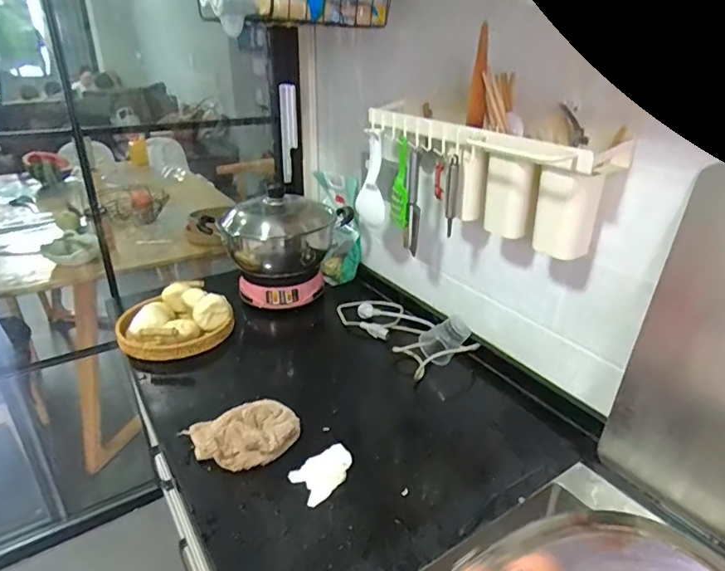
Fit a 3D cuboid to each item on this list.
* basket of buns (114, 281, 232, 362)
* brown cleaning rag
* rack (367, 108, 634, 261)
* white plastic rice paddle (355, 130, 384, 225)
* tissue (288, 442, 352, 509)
[{"bbox_3d":[-0.388,0.068,1.012,0.184,0.080,0.187,20,32,34],"label":"basket of buns"},{"bbox_3d":[-0.178,0.230,0.762,0.157,0.055,0.108,-10,28,-22],"label":"brown cleaning rag"},{"bbox_3d":[0.181,-0.180,0.811,0.088,0.160,0.433,-16,31,-32],"label":"rack"},{"bbox_3d":[0.018,-0.206,0.970,0.031,0.180,0.059,-22,34,-39],"label":"white plastic rice paddle"},{"bbox_3d":[-0.053,0.266,0.706,0.090,0.023,0.055,-20,32,-36],"label":"tissue"}]

